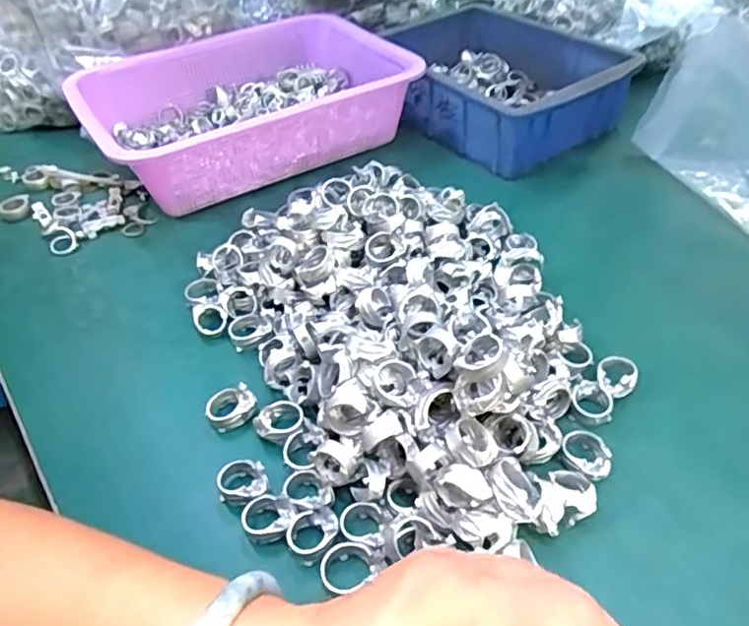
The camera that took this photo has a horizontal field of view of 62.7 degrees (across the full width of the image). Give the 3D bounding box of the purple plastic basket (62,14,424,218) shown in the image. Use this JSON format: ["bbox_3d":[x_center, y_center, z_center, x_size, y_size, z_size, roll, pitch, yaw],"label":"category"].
[{"bbox_3d":[-0.126,-0.210,0.623,0.306,0.081,0.235,-27,47,-22],"label":"purple plastic basket"}]

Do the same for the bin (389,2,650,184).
[{"bbox_3d":[0.126,-0.243,0.647,0.189,0.069,0.243,-28,47,-22],"label":"bin"}]

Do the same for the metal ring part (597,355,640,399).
[{"bbox_3d":[0.150,0.039,0.380,0.023,0.010,0.029,19,48,24],"label":"metal ring part"}]

